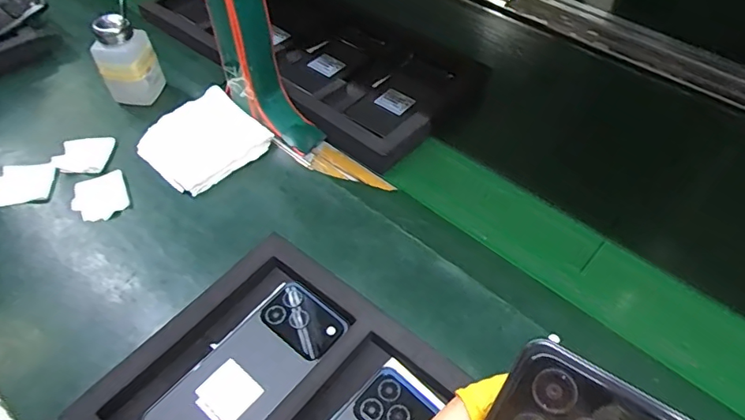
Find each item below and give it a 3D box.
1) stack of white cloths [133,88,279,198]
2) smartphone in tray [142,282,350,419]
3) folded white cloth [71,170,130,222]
[{"bbox_3d":[-0.194,-0.081,0.576,0.111,0.024,0.121,35,59,24],"label":"stack of white cloths"},{"bbox_3d":[-0.096,0.130,0.402,0.075,0.015,0.160,33,58,23],"label":"smartphone in tray"},{"bbox_3d":[-0.288,-0.016,0.530,0.050,0.012,0.060,-19,54,-15],"label":"folded white cloth"}]

